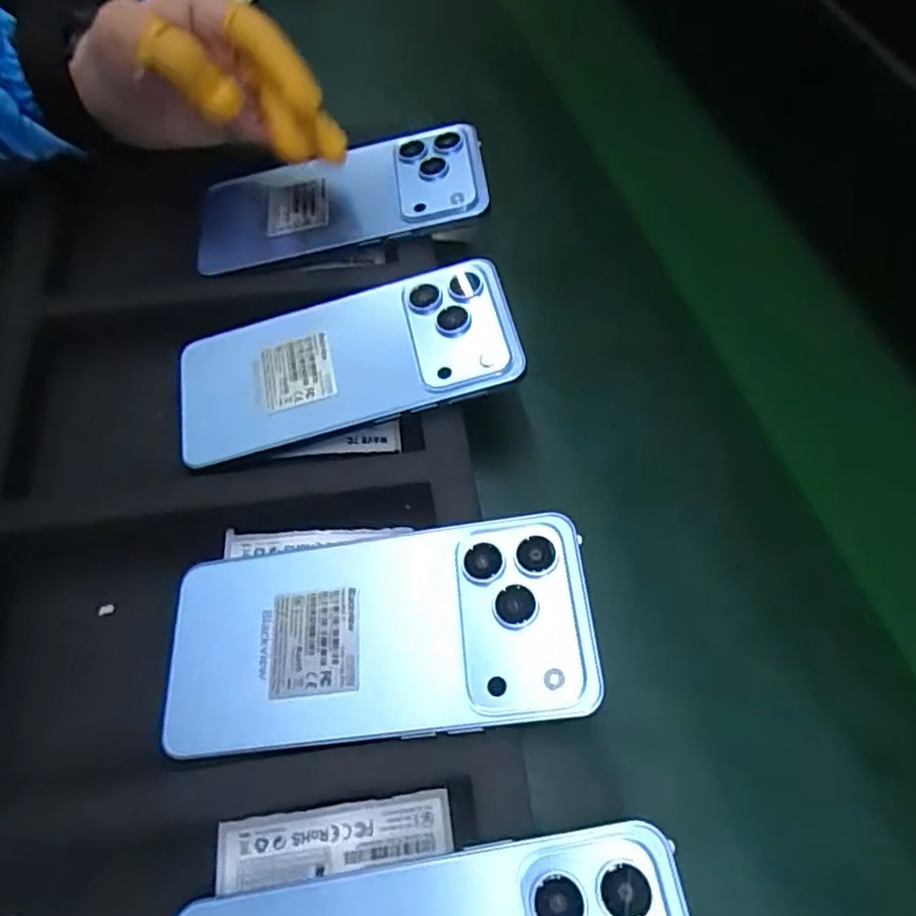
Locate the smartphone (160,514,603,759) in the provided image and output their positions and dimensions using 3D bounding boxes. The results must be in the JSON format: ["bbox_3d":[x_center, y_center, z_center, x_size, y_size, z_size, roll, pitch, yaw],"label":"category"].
[{"bbox_3d":[-0.032,0.067,0.249,0.162,0.005,0.075,-9,63,7],"label":"smartphone"}]

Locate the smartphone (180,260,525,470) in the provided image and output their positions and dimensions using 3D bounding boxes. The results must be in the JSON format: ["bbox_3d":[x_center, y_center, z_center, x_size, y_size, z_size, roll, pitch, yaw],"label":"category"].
[{"bbox_3d":[-0.054,-0.047,0.310,0.159,0.005,0.072,-15,64,4],"label":"smartphone"}]

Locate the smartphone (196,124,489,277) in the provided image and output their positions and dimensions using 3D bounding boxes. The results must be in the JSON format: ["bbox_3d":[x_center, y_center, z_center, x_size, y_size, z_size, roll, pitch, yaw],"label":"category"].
[{"bbox_3d":[-0.065,-0.143,0.360,0.158,0.007,0.069,-12,65,5],"label":"smartphone"}]

